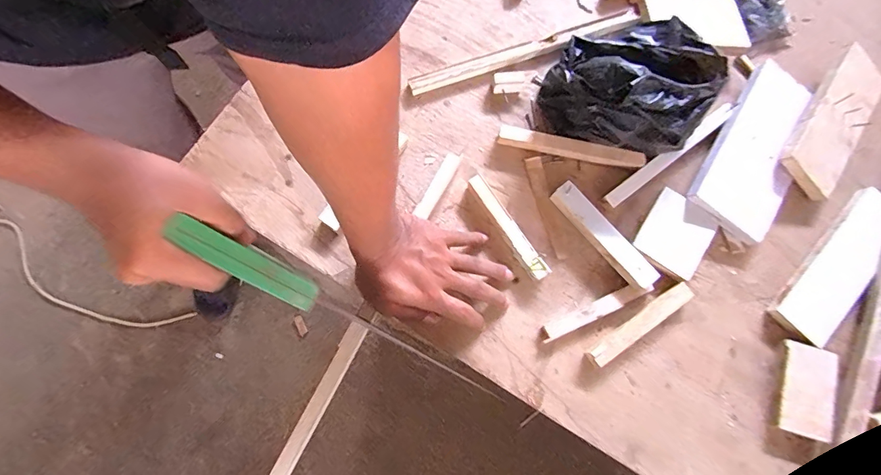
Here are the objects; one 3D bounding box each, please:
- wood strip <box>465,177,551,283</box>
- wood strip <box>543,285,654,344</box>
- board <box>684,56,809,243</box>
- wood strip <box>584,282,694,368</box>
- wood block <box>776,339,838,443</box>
[{"bbox_3d":[0.079,-0.012,0.516,0.020,0.022,0.142,-34,82,-9],"label":"wood strip"},{"bbox_3d":[0.182,0.084,0.503,0.138,0.010,0.019,-25,64,-1],"label":"wood strip"},{"bbox_3d":[0.393,-0.111,0.534,0.099,0.021,0.223,30,78,4],"label":"board"},{"bbox_3d":[0.229,0.100,0.495,0.142,0.014,0.022,-35,82,-10],"label":"wood strip"},{"bbox_3d":[0.411,0.171,0.487,0.054,0.014,0.097,18,77,1],"label":"wood block"}]

